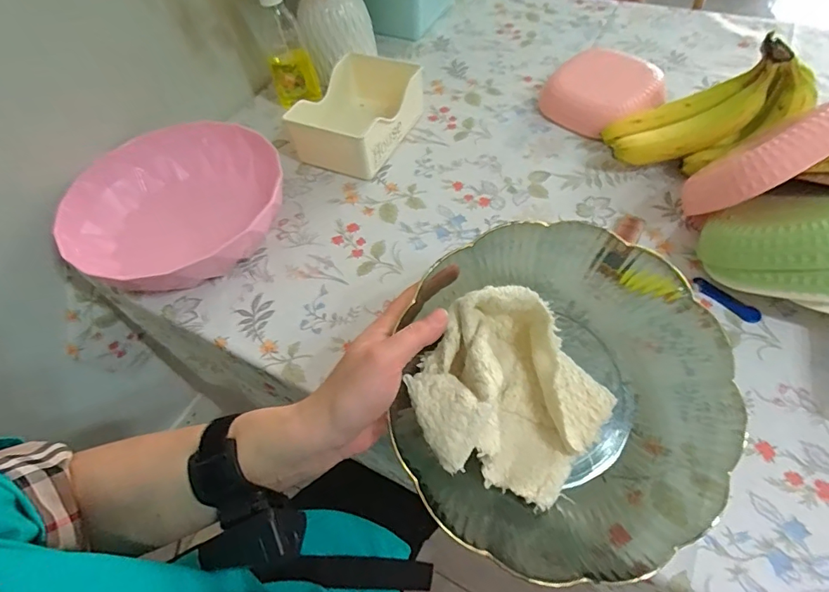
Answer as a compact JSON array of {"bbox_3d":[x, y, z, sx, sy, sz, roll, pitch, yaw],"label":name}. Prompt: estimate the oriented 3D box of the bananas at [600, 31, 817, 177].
[{"bbox_3d":[0.306,-0.192,0.495,0.190,0.086,0.076,-17,50,23],"label":"bananas"}]

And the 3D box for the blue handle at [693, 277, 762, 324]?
[{"bbox_3d":[0.287,0.003,0.431,0.014,0.006,0.061,-39,60,-19],"label":"blue handle"}]

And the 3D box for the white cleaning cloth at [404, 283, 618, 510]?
[{"bbox_3d":[0.067,0.075,0.342,0.123,0.098,0.123,32,64,25],"label":"white cleaning cloth"}]

